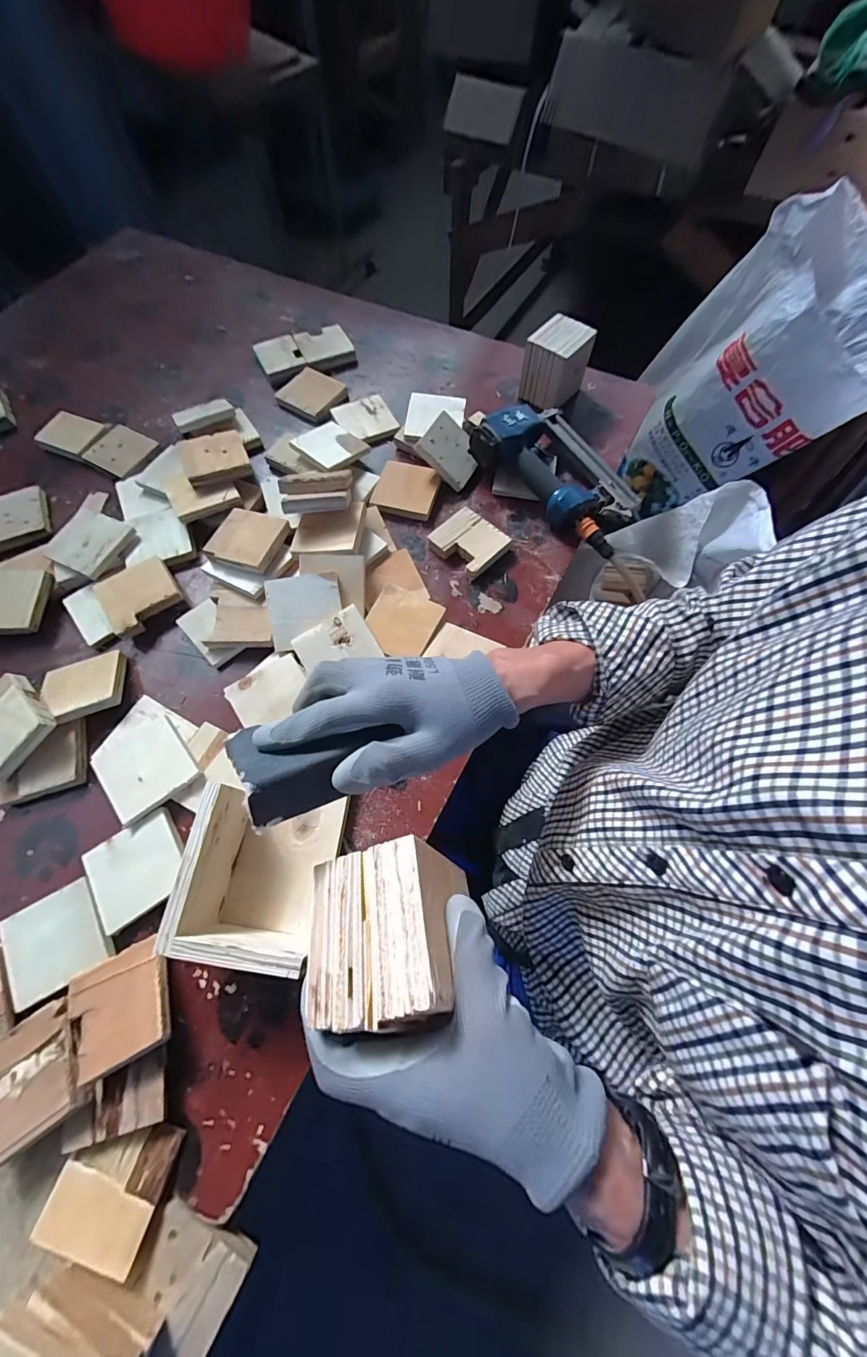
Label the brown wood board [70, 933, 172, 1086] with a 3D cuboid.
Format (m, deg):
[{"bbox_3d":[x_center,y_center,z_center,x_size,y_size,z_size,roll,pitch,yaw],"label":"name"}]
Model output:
[{"bbox_3d":[-0.287,0.300,0.400,0.085,0.013,0.094,-27,53,-13],"label":"brown wood board"}]

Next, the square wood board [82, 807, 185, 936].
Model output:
[{"bbox_3d":[-0.313,0.201,0.459,0.093,0.007,0.088,-32,71,-11],"label":"square wood board"}]

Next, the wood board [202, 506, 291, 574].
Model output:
[{"bbox_3d":[-0.248,-0.188,0.571,0.084,0.017,0.091,18,67,8],"label":"wood board"}]

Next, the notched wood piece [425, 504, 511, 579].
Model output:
[{"bbox_3d":[0.052,-0.195,0.617,0.092,0.028,0.080,38,71,16],"label":"notched wood piece"}]

